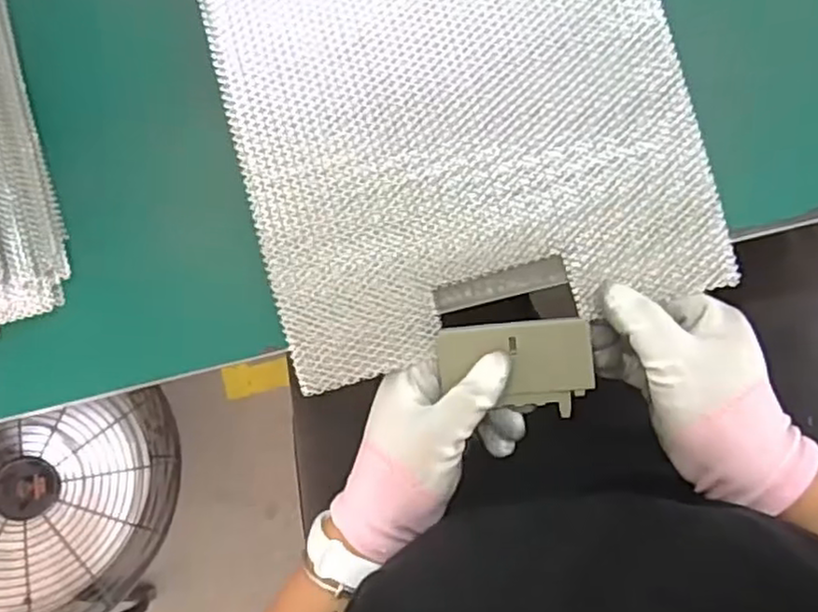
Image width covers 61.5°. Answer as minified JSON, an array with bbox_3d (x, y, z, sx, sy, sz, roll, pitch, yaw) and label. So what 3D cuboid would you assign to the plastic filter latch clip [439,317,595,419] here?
[{"bbox_3d":[0.060,0.035,0.393,0.084,0.011,0.051,-4,87,7],"label":"plastic filter latch clip"}]

